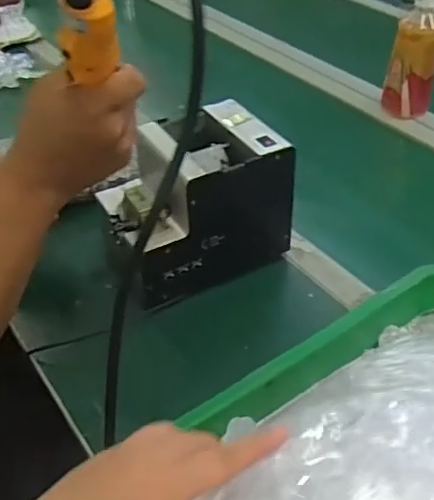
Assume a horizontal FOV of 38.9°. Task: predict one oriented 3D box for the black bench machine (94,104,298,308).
[{"bbox_3d":[-0.025,-0.055,0.661,0.176,0.134,0.121,-19,43,-22],"label":"black bench machine"}]

